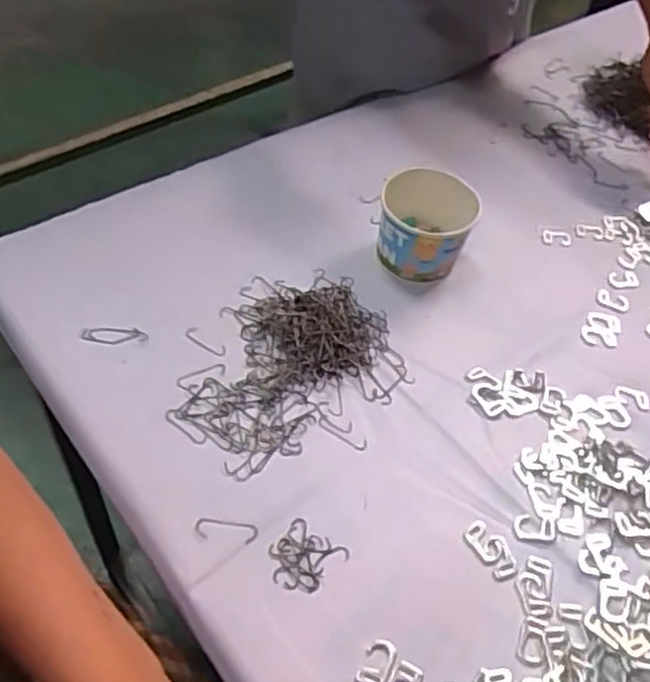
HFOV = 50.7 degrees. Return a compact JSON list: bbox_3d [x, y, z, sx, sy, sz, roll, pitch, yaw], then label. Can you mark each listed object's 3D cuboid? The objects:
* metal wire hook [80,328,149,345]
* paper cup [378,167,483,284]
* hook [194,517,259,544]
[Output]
[{"bbox_3d":[-0.182,-0.005,0.594,0.056,0.004,0.017,1,52,-5],"label":"metal wire hook"},{"bbox_3d":[0.096,-0.106,0.662,0.087,0.079,0.083,3,52,-4],"label":"paper cup"},{"bbox_3d":[-0.071,0.137,0.495,0.044,0.004,0.015,7,51,0],"label":"hook"}]

